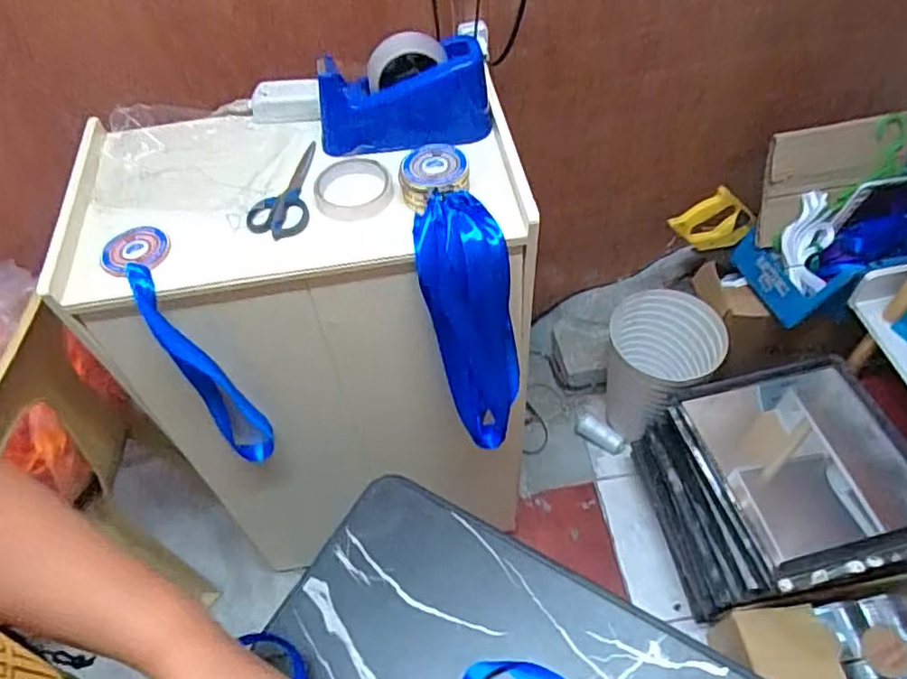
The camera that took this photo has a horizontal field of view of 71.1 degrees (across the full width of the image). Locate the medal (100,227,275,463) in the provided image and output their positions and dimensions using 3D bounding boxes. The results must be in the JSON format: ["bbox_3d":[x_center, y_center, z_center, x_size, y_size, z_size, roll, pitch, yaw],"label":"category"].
[{"bbox_3d":[-0.321,0.019,0.808,0.070,0.323,0.156,-32,57,-18],"label":"medal"}]

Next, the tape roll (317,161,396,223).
[{"bbox_3d":[-0.115,-0.174,0.734,0.088,0.019,0.087,-2,53,3],"label":"tape roll"}]

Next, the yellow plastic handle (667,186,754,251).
[{"bbox_3d":[0.497,-0.223,1.213,0.121,0.126,0.028,-33,34,26],"label":"yellow plastic handle"}]

